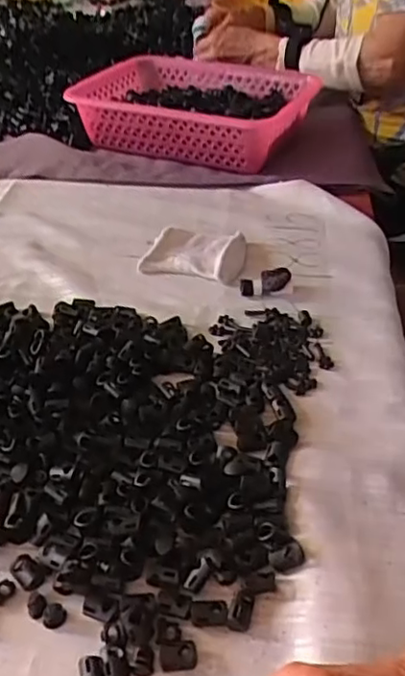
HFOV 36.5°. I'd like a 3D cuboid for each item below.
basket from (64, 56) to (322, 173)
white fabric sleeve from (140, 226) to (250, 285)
[{"bbox_3d":[-0.001,-0.276,0.746,0.294,0.089,0.143,22,45,26],"label":"basket"},{"bbox_3d":[-0.008,-0.086,0.601,0.099,0.017,0.071,4,40,6],"label":"white fabric sleeve"}]

